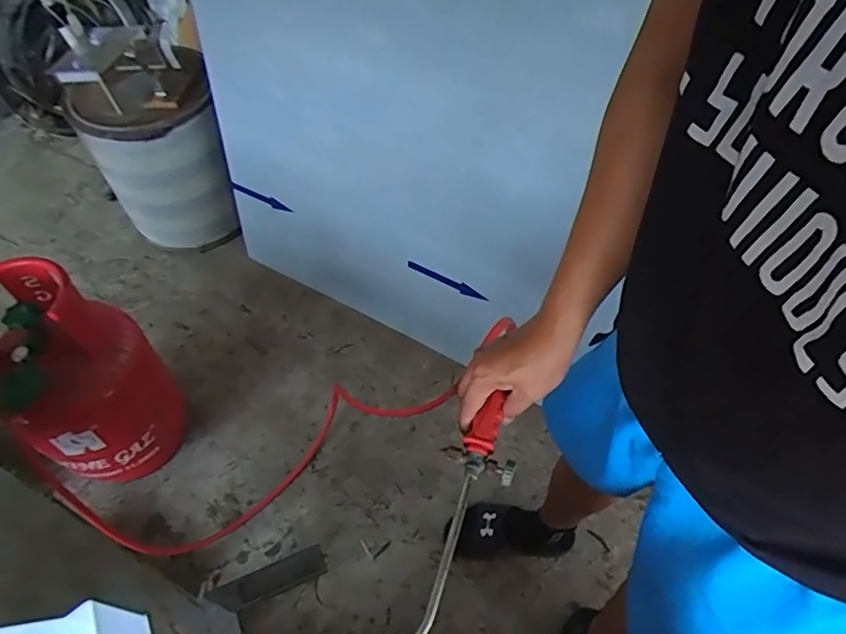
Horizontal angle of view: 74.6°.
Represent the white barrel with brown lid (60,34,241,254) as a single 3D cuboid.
[{"bbox_3d":[-0.756,-0.465,1.648,0.374,0.504,0.399,-10,54,-8],"label":"white barrel with brown lid"}]

